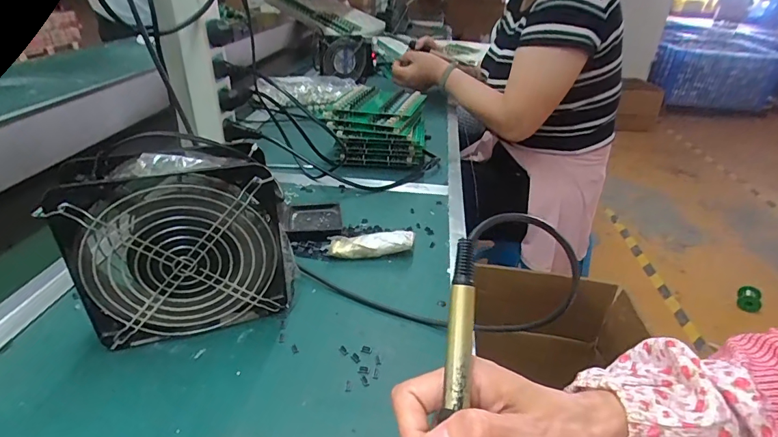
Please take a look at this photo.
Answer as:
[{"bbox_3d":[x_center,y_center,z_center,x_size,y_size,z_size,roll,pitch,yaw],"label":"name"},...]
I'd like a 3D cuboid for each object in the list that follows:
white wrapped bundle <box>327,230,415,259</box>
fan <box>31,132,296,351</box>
[{"bbox_3d":[-0.019,0.029,0.483,0.093,0.024,0.027,0,31,-4],"label":"white wrapped bundle"},{"bbox_3d":[-0.166,0.020,0.361,0.158,0.156,0.059,-11,33,-21],"label":"fan"}]

